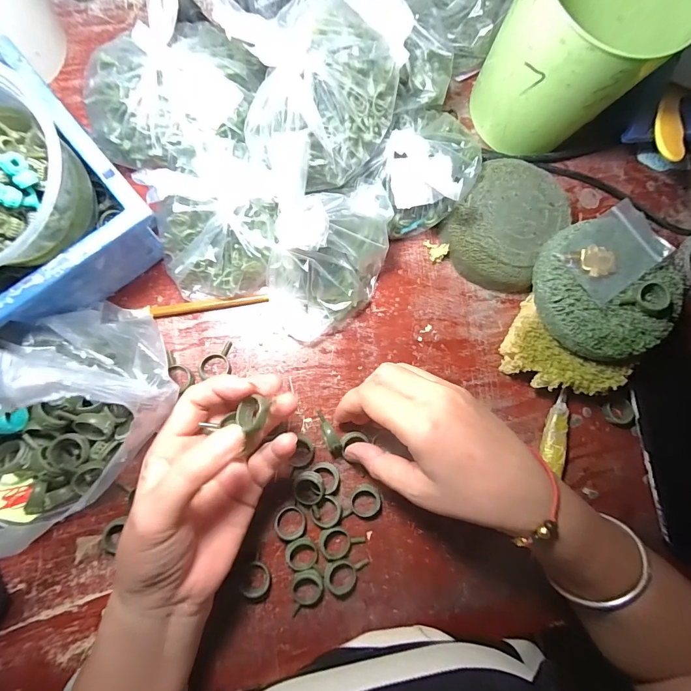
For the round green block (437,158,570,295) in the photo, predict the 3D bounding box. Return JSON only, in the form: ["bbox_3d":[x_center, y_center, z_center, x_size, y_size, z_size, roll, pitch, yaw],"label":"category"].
[{"bbox_3d":[0.135,-0.099,0.311,0.089,0.038,0.099,34,82,-2],"label":"round green block"}]

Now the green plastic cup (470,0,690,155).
[{"bbox_3d":[0.172,-0.221,0.283,0.109,0.111,0.096,-41,90,-8],"label":"green plastic cup"}]

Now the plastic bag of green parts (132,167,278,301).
[{"bbox_3d":[-0.095,-0.083,0.276,0.085,0.052,0.086,0,84,-6],"label":"plastic bag of green parts"}]

